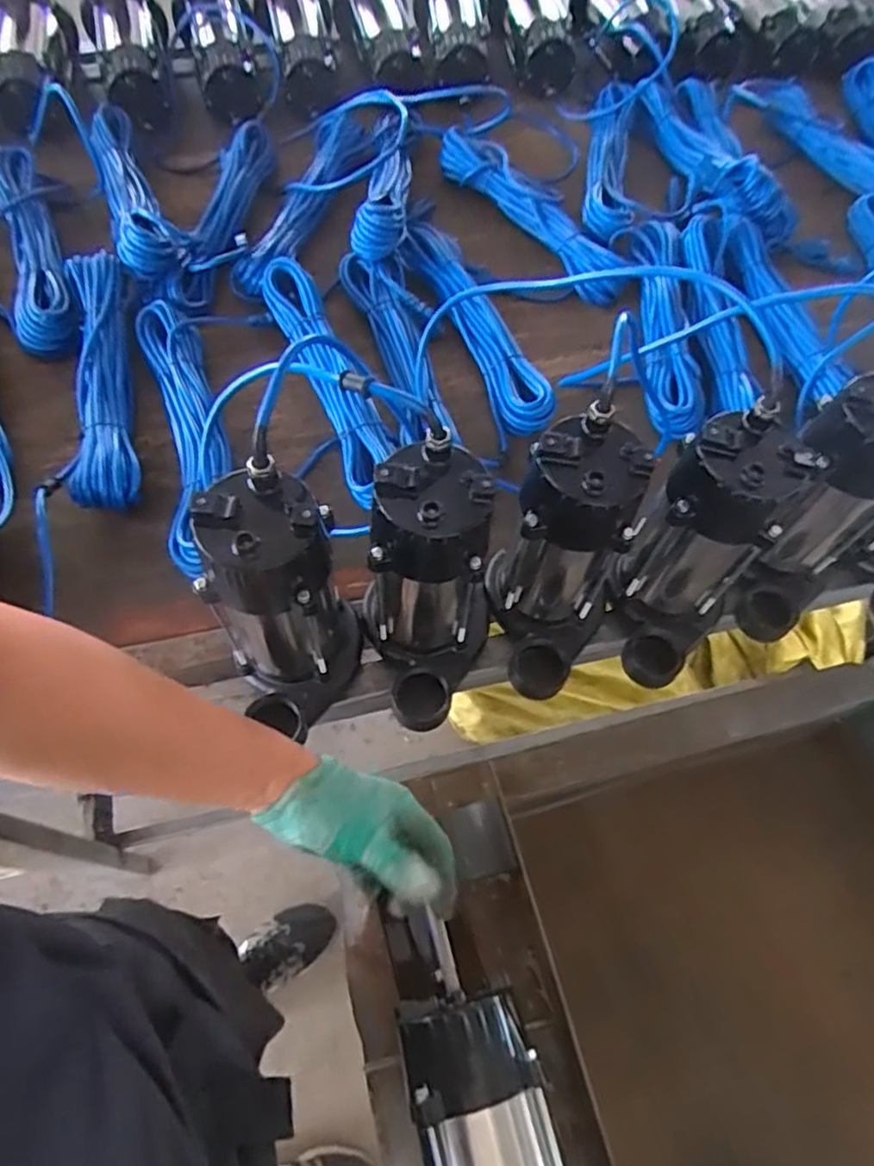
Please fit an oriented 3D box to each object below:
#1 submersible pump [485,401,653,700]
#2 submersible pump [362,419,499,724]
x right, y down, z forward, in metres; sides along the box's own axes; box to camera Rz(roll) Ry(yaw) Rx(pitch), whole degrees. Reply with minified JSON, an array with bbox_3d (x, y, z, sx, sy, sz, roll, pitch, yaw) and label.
[{"bbox_3d":[0.108,-0.007,0.594,0.108,0.233,0.142,10,63,1],"label":"submersible pump"},{"bbox_3d":[0.002,0.013,0.574,0.114,0.231,0.139,-8,64,-8],"label":"submersible pump"}]

